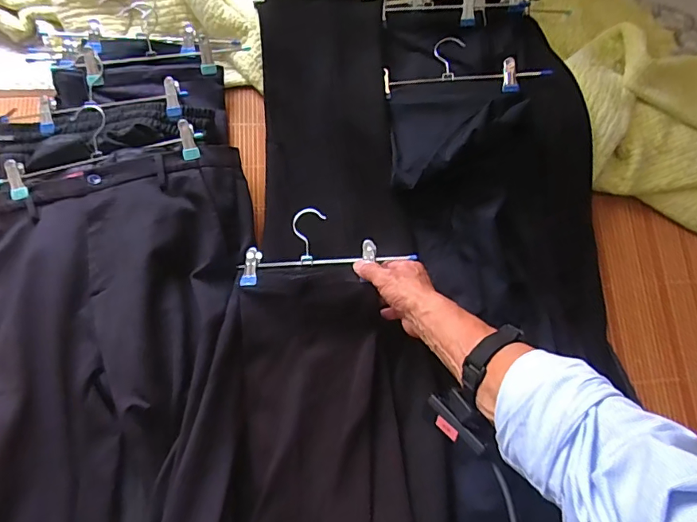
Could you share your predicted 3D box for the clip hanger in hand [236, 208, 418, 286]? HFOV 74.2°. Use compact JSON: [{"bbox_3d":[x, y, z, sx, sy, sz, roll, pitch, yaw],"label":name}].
[{"bbox_3d":[-0.037,-0.026,0.630,0.233,0.024,0.102,-6,76,11],"label":"clip hanger in hand"}]

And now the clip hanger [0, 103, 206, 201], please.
[{"bbox_3d":[-0.361,-0.173,0.652,0.294,0.023,0.127,-16,77,-5],"label":"clip hanger"}]

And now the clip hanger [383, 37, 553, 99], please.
[{"bbox_3d":[0.173,-0.304,0.692,0.234,0.031,0.109,-2,76,-2],"label":"clip hanger"}]

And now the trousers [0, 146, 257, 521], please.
[{"bbox_3d":[-0.291,0.243,0.545,0.401,0.077,0.783,-9,77,-4],"label":"trousers"}]

